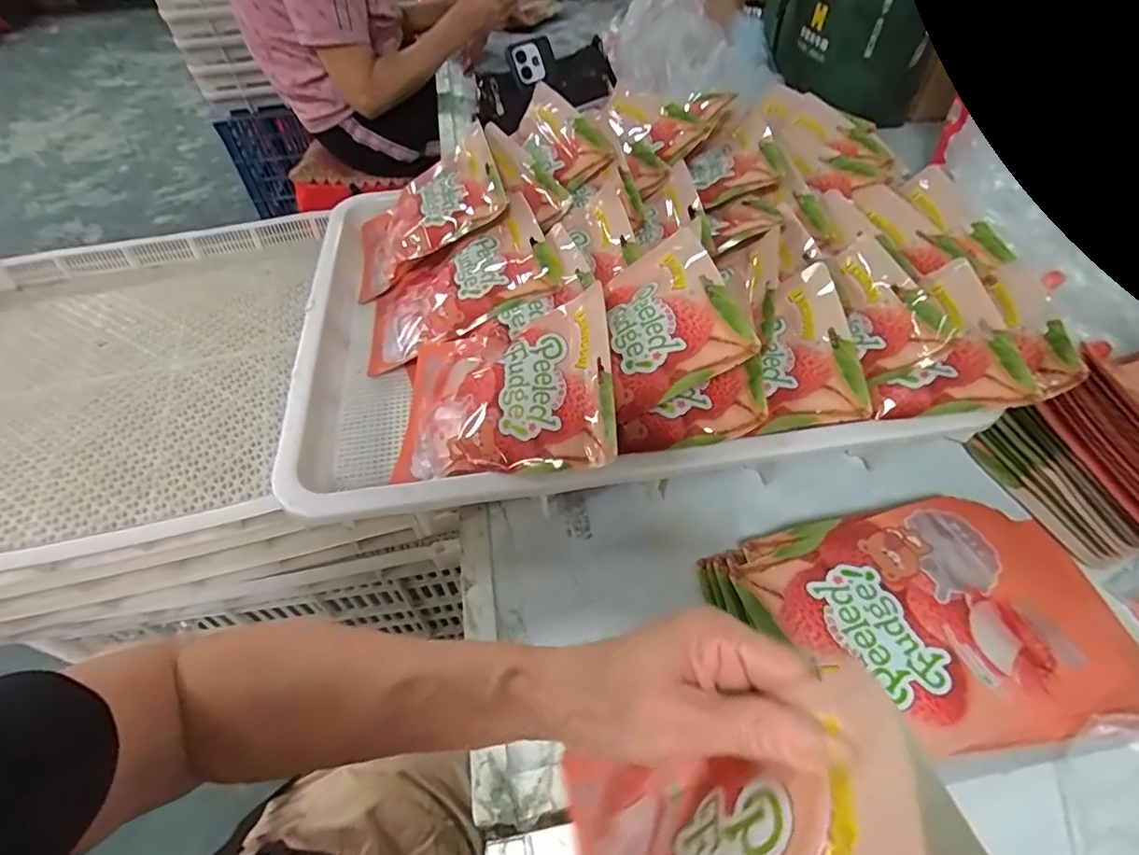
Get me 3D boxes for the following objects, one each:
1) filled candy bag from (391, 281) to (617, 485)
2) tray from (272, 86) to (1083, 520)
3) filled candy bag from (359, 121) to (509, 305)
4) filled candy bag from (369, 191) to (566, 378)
[{"bbox_3d":[-0.063,-0.028,0.470,0.207,0.026,0.149,-11,63,27],"label":"filled candy bag"},{"bbox_3d":[0.065,-0.158,0.578,0.669,0.141,0.482,-7,53,-5],"label":"tray"},{"bbox_3d":[-0.169,-0.245,0.643,0.207,0.032,0.136,-29,57,20],"label":"filled candy bag"},{"bbox_3d":[-0.119,-0.146,0.588,0.215,0.040,0.158,-28,52,11],"label":"filled candy bag"}]

